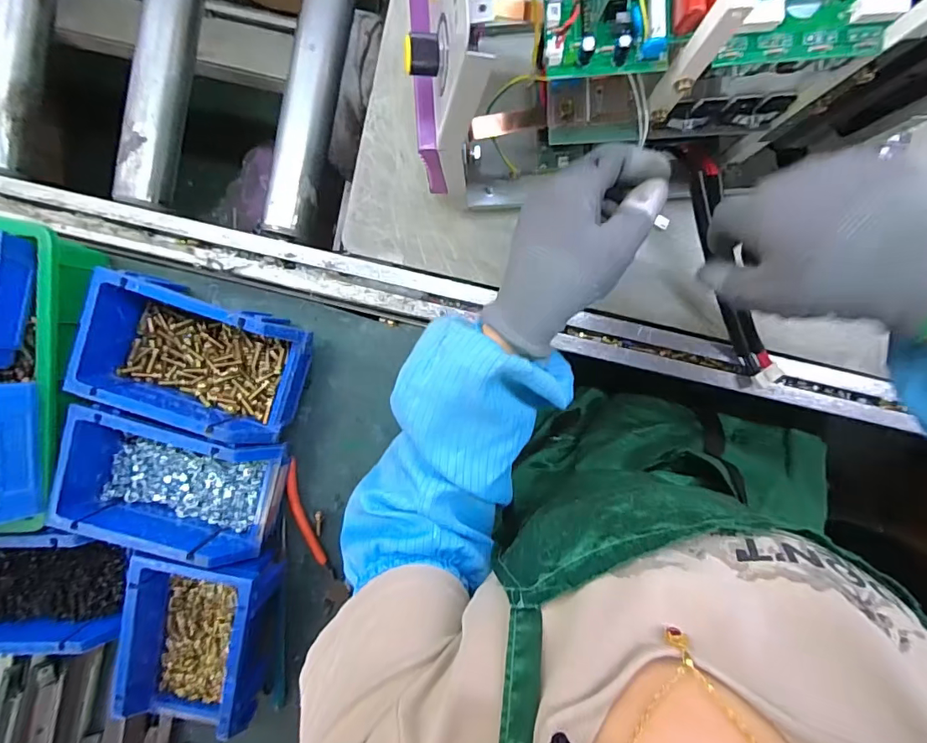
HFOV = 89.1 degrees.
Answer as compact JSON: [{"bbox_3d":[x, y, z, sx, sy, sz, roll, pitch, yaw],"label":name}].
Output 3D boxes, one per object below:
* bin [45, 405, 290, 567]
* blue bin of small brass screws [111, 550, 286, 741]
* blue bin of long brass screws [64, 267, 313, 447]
[{"bbox_3d":[-0.242,0.094,0.403,0.161,0.075,0.108,15,94,2],"label":"bin"},{"bbox_3d":[-0.225,0.232,0.408,0.103,0.070,0.164,11,94,2],"label":"blue bin of small brass screws"},{"bbox_3d":[-0.220,-0.011,0.395,0.161,0.077,0.103,17,94,1],"label":"blue bin of long brass screws"}]

